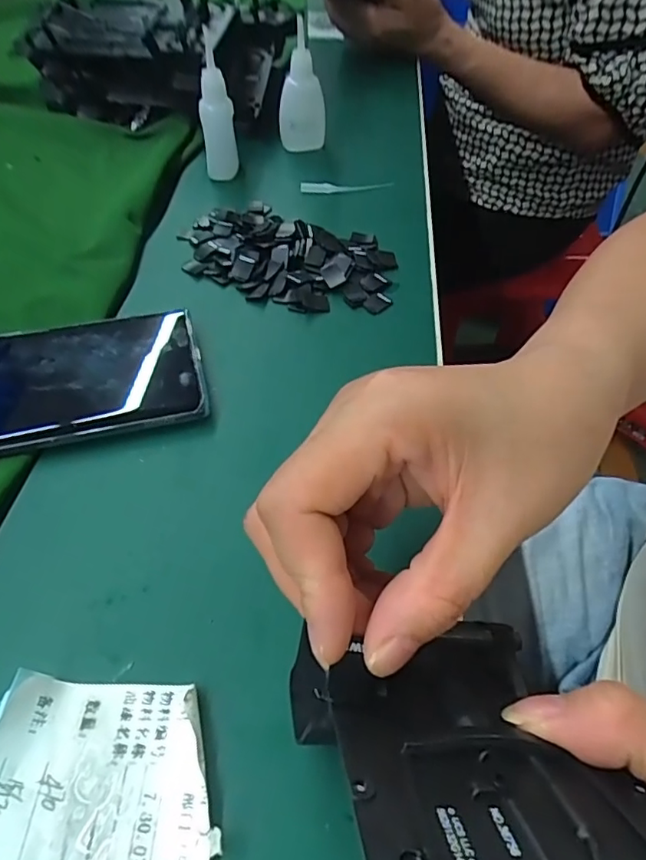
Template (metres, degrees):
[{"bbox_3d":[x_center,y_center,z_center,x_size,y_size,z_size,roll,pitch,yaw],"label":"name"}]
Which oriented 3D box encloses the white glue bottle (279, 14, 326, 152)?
[{"bbox_3d":[-0.016,-0.255,0.408,0.031,0.074,0.027,-11,52,-12],"label":"white glue bottle"}]

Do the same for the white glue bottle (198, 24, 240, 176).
[{"bbox_3d":[-0.072,-0.216,0.368,0.022,0.084,0.019,-3,50,-6],"label":"white glue bottle"}]

